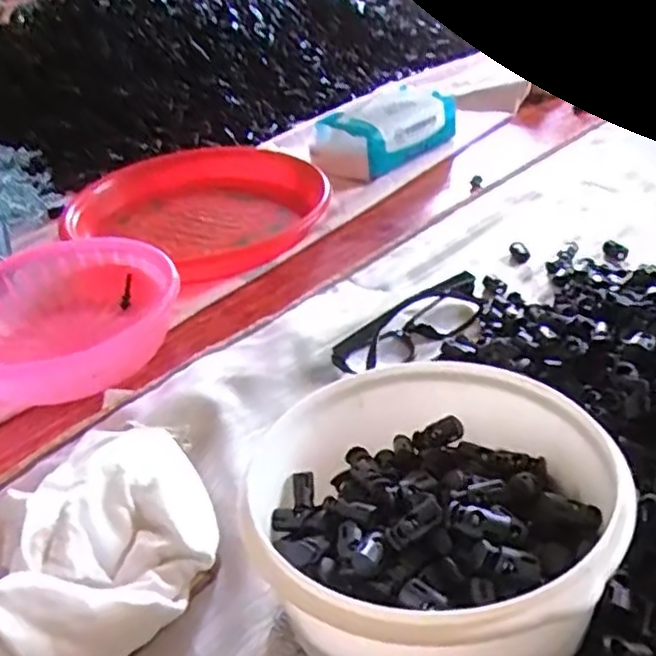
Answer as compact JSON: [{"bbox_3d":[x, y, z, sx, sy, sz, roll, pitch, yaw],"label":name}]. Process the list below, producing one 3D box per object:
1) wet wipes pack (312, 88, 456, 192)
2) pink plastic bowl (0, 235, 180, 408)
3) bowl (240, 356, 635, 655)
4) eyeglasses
[{"bbox_3d":[0.058,-0.221,0.786,0.162,0.059,0.093,-32,43,-33],"label":"wet wipes pack"},{"bbox_3d":[-0.219,0.000,0.574,0.203,0.074,0.163,21,42,32],"label":"pink plastic bowl"},{"bbox_3d":[0.051,0.089,0.325,0.142,0.084,0.155,-3,35,2],"label":"bowl"},{"bbox_3d":[0.063,-0.004,0.504,0.135,0.025,0.041,-30,42,-31],"label":"eyeglasses"}]

